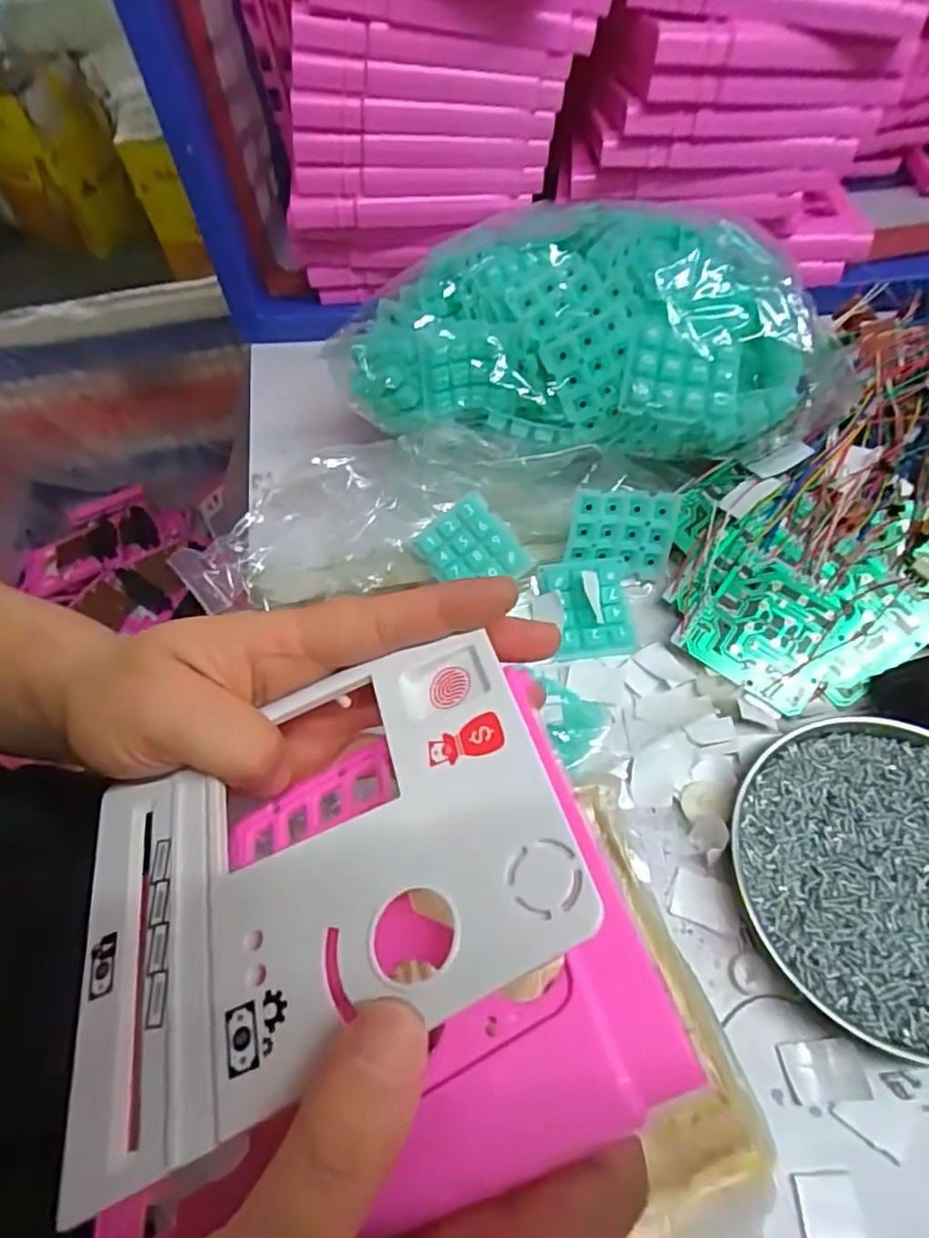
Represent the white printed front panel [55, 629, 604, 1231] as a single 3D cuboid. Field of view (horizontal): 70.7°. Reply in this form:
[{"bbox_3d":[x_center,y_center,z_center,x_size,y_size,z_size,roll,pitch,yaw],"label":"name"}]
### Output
[{"bbox_3d":[-0.043,0.067,0.181,0.140,0.005,0.105,-26,46,3],"label":"white printed front panel"}]

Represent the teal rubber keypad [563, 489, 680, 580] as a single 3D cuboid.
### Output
[{"bbox_3d":[0.089,-0.048,0.371,0.058,0.048,0.005,5,28,-3],"label":"teal rubber keypad"}]

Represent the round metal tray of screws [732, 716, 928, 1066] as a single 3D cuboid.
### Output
[{"bbox_3d":[0.188,0.109,0.284,0.131,0.016,0.130,-2,58,3],"label":"round metal tray of screws"}]

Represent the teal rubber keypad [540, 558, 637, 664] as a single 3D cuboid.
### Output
[{"bbox_3d":[0.070,-0.006,0.367,0.050,0.012,0.057,-6,71,-3],"label":"teal rubber keypad"}]

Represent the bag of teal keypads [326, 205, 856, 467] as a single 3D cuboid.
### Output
[{"bbox_3d":[0.073,-0.155,0.375,0.287,0.097,0.124,3,58,7],"label":"bag of teal keypads"}]

